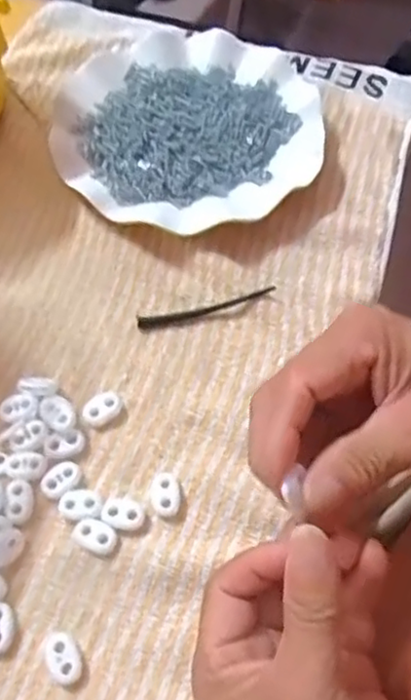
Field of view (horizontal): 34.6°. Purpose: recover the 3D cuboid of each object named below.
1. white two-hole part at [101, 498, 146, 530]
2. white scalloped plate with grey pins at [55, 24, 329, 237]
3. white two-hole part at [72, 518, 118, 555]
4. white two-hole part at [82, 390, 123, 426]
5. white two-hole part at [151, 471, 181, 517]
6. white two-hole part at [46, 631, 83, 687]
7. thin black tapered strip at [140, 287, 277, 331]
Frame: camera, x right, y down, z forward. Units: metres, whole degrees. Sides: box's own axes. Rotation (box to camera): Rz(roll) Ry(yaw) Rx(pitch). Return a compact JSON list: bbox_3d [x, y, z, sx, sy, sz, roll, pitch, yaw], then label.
[{"bbox_3d":[-0.043,0.085,0.344,0.022,0.004,0.015,12,62,8],"label":"white two-hole part"},{"bbox_3d":[-0.013,-0.161,0.467,0.179,0.022,0.174,0,61,1],"label":"white scalloped plate with grey pins"},{"bbox_3d":[-0.056,0.095,0.339,0.024,0.006,0.014,22,64,12],"label":"white two-hole part"},{"bbox_3d":[-0.058,0.033,0.373,0.023,0.006,0.017,-36,67,-18],"label":"white two-hole part"},{"bbox_3d":[-0.021,0.076,0.350,0.015,0.005,0.024,-7,61,-3],"label":"white two-hole part"},{"bbox_3d":[-0.068,0.146,0.313,0.015,0.006,0.024,-22,63,-11],"label":"white two-hole part"},{"bbox_3d":[0.001,-0.025,0.402,0.084,0.009,0.008,-11,61,-5],"label":"thin black tapered strip"}]

